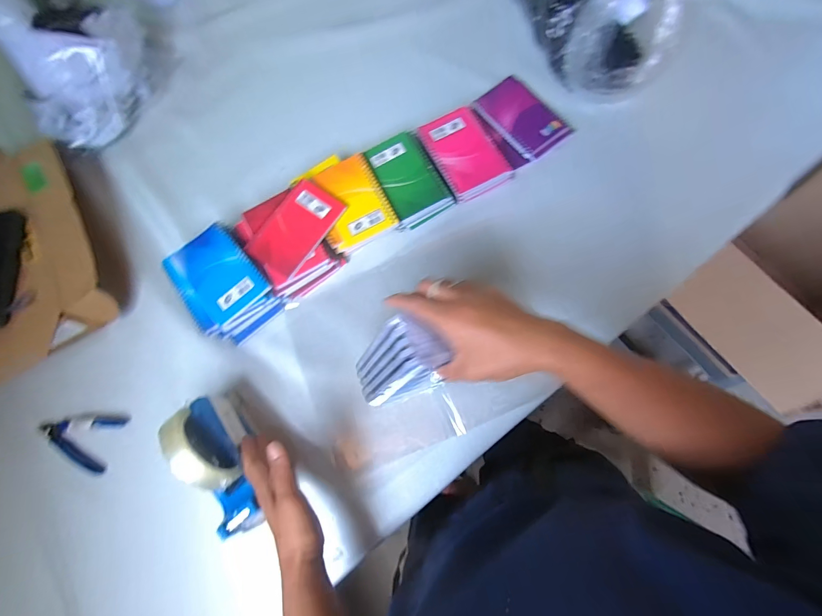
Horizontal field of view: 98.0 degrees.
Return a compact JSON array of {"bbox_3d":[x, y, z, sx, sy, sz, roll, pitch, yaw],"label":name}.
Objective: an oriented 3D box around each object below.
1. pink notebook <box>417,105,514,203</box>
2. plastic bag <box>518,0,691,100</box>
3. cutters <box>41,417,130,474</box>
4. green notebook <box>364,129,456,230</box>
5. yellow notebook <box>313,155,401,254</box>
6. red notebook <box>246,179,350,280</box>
[{"bbox_3d":[0.078,-0.232,0.527,0.090,0.015,0.135,-28,77,-3],"label":"pink notebook"},{"bbox_3d":[0.286,-0.482,0.539,0.188,0.118,0.293,-25,76,-2],"label":"plastic bag"},{"bbox_3d":[-0.451,0.174,0.484,0.105,0.013,0.070,12,75,5],"label":"cutters"},{"bbox_3d":[-0.004,-0.192,0.529,0.086,0.016,0.133,-26,79,-4],"label":"green notebook"},{"bbox_3d":[-0.085,-0.152,0.511,0.096,0.009,0.130,-25,76,-2],"label":"yellow notebook"},{"bbox_3d":[-0.160,-0.113,0.498,0.078,0.009,0.131,34,81,11],"label":"red notebook"}]

